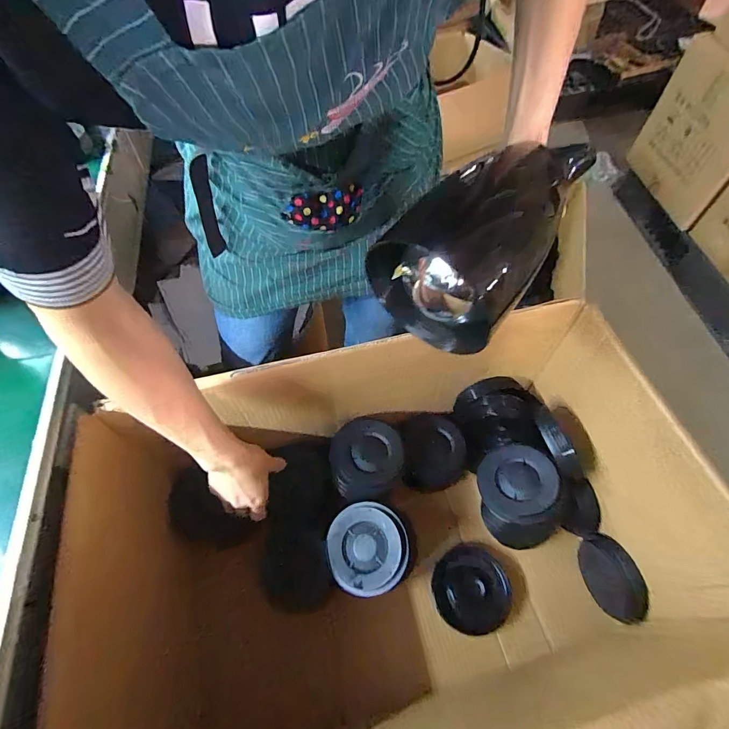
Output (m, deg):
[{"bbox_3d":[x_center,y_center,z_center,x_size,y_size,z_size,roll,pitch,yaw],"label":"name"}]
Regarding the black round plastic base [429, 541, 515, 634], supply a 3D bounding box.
[{"bbox_3d":[0.175,0.371,0.661,0.118,0.032,0.125,0,58,0],"label":"black round plastic base"}]

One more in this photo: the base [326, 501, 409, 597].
[{"bbox_3d":[0.005,0.270,0.591,0.119,0.028,0.119,-11,57,18],"label":"base"}]

